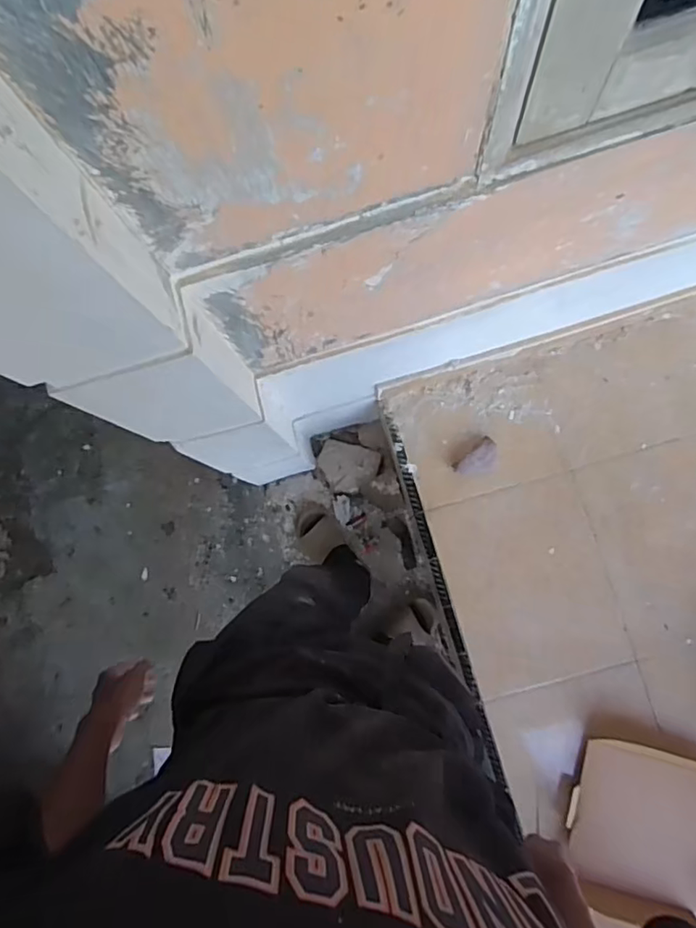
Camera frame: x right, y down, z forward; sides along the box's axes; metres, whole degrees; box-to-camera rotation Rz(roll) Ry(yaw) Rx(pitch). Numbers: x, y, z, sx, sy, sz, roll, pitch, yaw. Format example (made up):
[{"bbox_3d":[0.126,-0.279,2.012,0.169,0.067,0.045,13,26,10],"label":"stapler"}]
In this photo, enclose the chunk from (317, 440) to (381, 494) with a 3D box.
[{"bbox_3d":[-0.004,0.011,1.475,0.153,0.027,0.123,15,85,6],"label":"chunk"}]

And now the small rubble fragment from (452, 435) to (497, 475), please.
[{"bbox_3d":[0.262,-0.017,1.200,0.089,0.016,0.074,-2,85,4],"label":"small rubble fragment"}]

